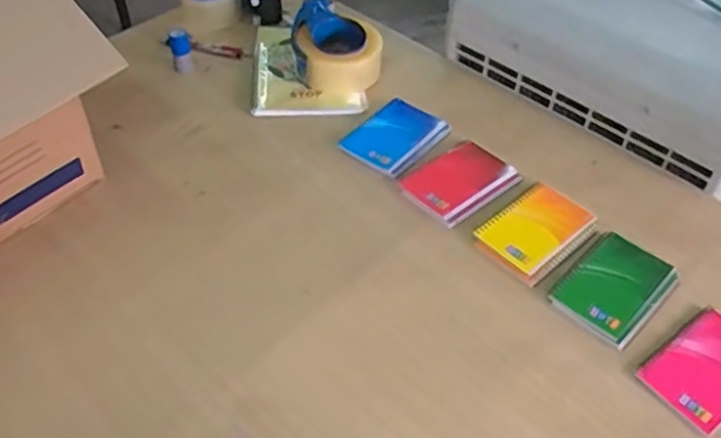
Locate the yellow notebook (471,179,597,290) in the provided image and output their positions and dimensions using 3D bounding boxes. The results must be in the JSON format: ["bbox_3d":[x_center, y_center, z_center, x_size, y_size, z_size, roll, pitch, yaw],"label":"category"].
[{"bbox_3d":[0.206,0.016,0.786,0.136,0.013,0.097,-34,56,-29],"label":"yellow notebook"}]

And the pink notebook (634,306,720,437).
[{"bbox_3d":[0.343,0.146,0.663,0.127,0.006,0.082,-30,54,-26],"label":"pink notebook"}]

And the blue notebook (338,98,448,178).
[{"bbox_3d":[0.047,-0.113,0.895,0.099,0.010,0.137,30,53,25],"label":"blue notebook"}]

